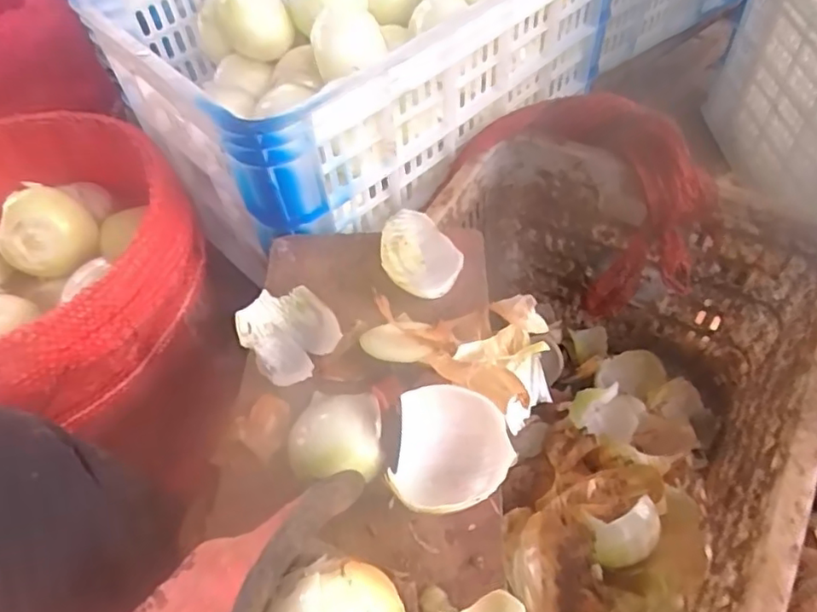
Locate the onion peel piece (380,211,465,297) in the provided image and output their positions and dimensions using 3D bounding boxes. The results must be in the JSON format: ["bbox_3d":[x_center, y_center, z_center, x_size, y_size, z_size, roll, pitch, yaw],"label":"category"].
[{"bbox_3d":[0.011,-0.042,0.512,0.064,0.033,0.082,-9,53,-1],"label":"onion peel piece"}]

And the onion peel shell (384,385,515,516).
[{"bbox_3d":[0.030,0.097,0.399,0.075,0.043,0.071,-3,53,4],"label":"onion peel shell"}]

